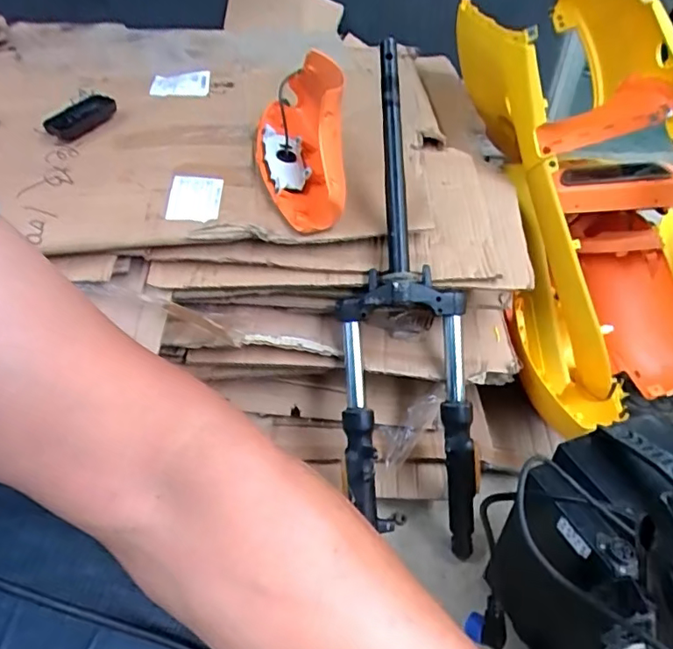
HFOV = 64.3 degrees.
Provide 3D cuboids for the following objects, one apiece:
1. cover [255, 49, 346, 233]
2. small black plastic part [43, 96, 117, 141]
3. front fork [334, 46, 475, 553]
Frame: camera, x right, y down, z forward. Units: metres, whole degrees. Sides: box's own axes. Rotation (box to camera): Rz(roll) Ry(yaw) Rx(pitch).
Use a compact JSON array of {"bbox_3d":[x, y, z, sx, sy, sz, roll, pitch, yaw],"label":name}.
[{"bbox_3d":[-0.057,-0.270,0.741,0.103,0.171,0.250,-7,39,-12],"label":"cover"},{"bbox_3d":[-0.377,-0.308,0.803,0.051,0.034,0.108,16,41,16],"label":"small black plastic part"},{"bbox_3d":[0.079,-0.015,0.742,0.173,0.663,0.093,-6,6,-10],"label":"front fork"}]

